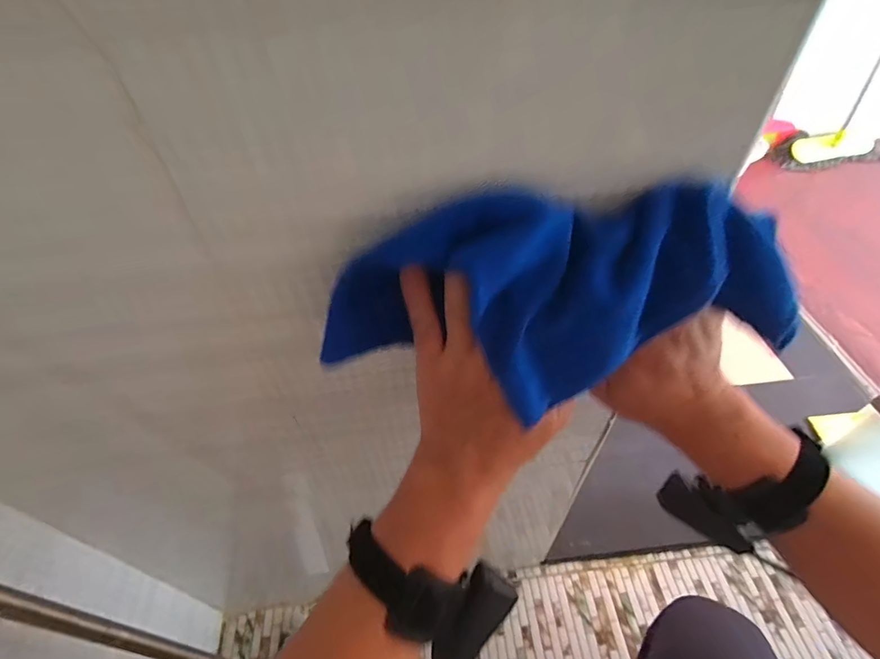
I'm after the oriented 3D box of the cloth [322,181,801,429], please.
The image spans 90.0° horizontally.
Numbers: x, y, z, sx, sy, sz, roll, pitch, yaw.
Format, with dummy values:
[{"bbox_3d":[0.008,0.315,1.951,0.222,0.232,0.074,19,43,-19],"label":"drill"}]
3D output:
[{"bbox_3d":[0.068,-0.021,0.255,0.262,0.123,0.031,-15,9,5],"label":"cloth"}]

